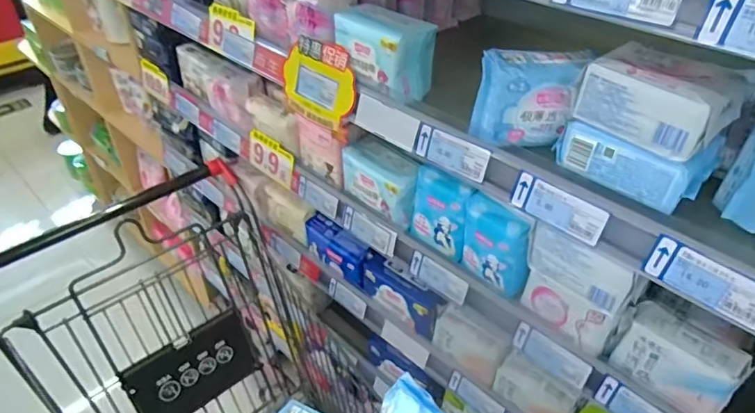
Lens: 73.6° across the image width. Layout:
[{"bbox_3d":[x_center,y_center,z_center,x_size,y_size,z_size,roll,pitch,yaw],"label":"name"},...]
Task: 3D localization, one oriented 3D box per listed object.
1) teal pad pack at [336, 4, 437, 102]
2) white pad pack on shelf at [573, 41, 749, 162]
[{"bbox_3d":[0.009,-0.195,0.629,0.073,0.078,0.123,-31,50,-33],"label":"teal pad pack"},{"bbox_3d":[0.242,-0.093,0.436,0.070,0.057,0.109,-29,48,-31],"label":"white pad pack on shelf"}]

